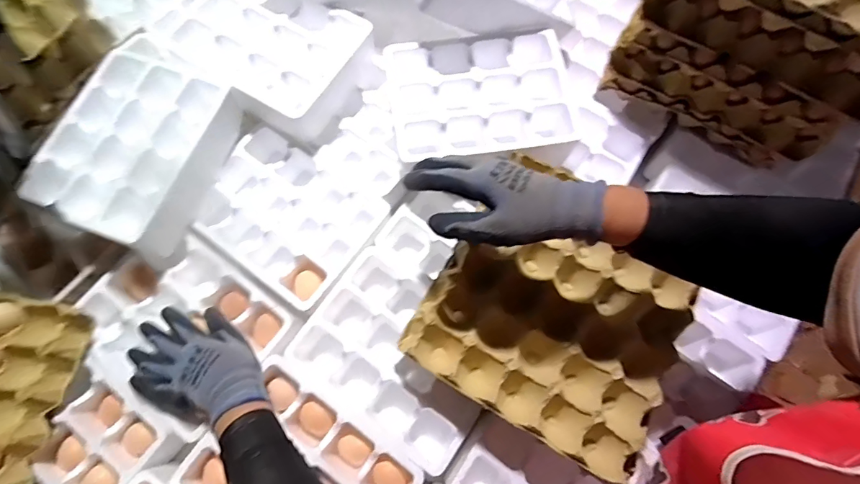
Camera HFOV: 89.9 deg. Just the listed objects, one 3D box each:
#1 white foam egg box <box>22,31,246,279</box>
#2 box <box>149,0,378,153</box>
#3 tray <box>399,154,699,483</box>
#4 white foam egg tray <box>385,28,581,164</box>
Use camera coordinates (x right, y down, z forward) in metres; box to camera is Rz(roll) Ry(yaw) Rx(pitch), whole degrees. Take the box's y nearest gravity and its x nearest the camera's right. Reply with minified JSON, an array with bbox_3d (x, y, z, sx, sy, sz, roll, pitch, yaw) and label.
[{"bbox_3d":[-0.393,-0.124,0.588,0.198,0.072,0.264,19,73,6],"label":"white foam egg box"},{"bbox_3d":[-0.237,-0.285,0.642,0.270,0.070,0.197,30,74,9],"label":"box"},{"bbox_3d":[0.149,0.070,0.502,0.268,0.063,0.282,28,75,7],"label":"tray"},{"bbox_3d":[0.069,-0.201,0.597,0.246,0.038,0.177,-11,72,-4],"label":"white foam egg tray"}]

